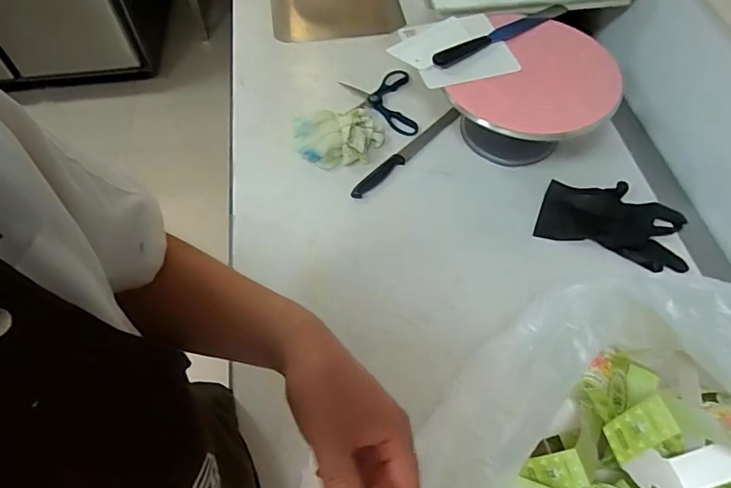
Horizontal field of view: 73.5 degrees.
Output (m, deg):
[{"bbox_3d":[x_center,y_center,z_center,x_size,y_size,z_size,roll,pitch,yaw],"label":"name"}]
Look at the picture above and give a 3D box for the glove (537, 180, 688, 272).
[{"bbox_3d":[0.408,-0.036,0.803,0.228,0.033,0.122,18,59,11],"label":"glove"}]

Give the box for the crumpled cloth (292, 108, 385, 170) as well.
[{"bbox_3d":[-0.050,-0.195,0.889,0.163,0.041,0.125,4,58,2],"label":"crumpled cloth"}]

